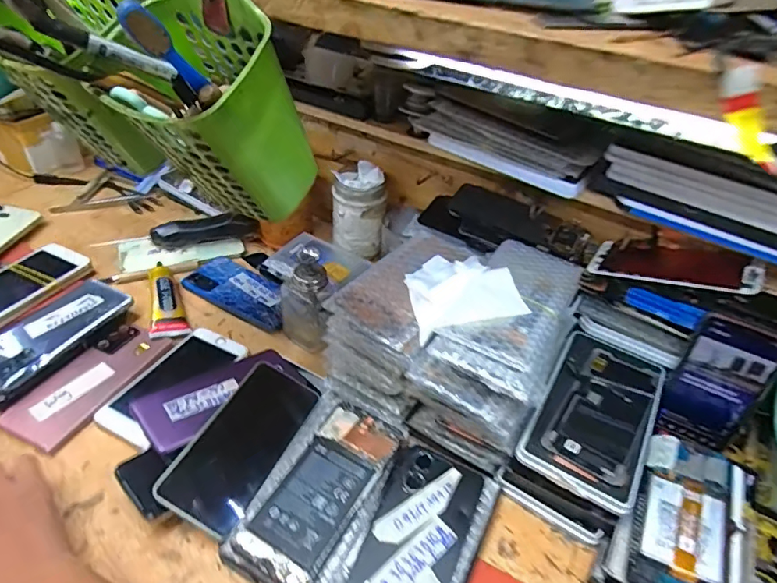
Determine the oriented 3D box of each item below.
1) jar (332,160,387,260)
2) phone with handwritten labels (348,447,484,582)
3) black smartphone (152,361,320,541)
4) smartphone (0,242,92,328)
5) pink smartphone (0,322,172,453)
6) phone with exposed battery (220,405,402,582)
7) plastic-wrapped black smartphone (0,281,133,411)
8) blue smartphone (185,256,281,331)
[{"bbox_3d":[-0.041,-0.116,0.717,0.070,0.117,0.064,3,40,-3],"label":"jar"},{"bbox_3d":[0.023,0.209,0.423,0.075,0.016,0.161,21,45,12],"label":"phone with handwritten labels"},{"bbox_3d":[-0.132,0.136,0.470,0.076,0.008,0.163,32,46,2],"label":"black smartphone"},{"bbox_3d":[-0.452,-0.008,0.627,0.084,0.015,0.166,24,45,10],"label":"smartphone"},{"bbox_3d":[-0.312,0.094,0.536,0.070,0.014,0.160,22,42,18],"label":"pink smartphone"},{"bbox_3d":[-0.058,0.172,0.440,0.073,0.012,0.166,25,44,21],"label":"phone with exposed battery"},{"bbox_3d":[-0.377,0.051,0.567,0.084,0.030,0.177,22,45,19],"label":"plastic-wrapped black smartphone"},{"bbox_3d":[-0.189,-0.003,0.673,0.162,0.014,0.085,23,43,19],"label":"blue smartphone"}]

